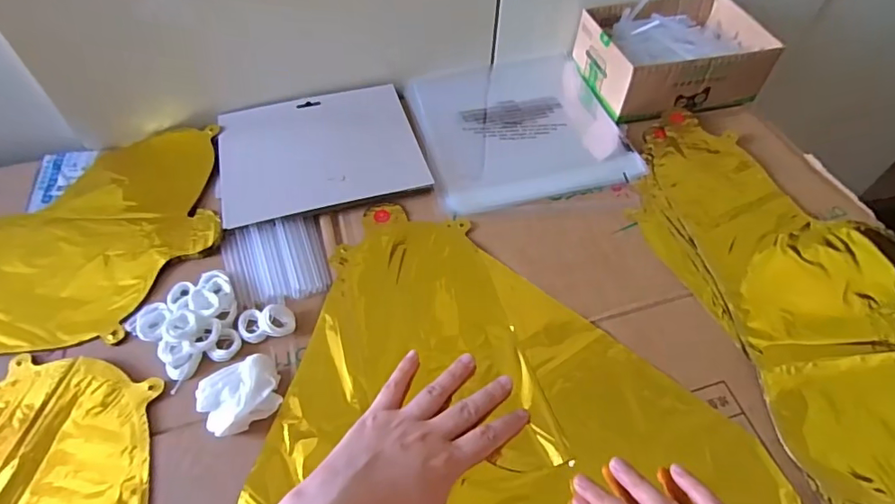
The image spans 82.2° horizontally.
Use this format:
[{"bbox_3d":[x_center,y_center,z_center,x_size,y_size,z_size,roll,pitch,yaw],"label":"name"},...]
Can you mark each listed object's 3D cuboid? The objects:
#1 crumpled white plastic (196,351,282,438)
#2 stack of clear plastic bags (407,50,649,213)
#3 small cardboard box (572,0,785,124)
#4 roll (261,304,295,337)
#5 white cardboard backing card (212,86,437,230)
[{"bbox_3d":[-0.146,0.101,0.363,0.053,0.022,0.044,-29,60,-21],"label":"crumpled white plastic"},{"bbox_3d":[0.075,-0.148,0.562,0.211,0.008,0.228,-11,55,-10],"label":"stack of clear plastic bags"},{"bbox_3d":[0.253,-0.231,0.590,0.189,0.062,0.147,-13,56,-12],"label":"small cardboard box"},{"bbox_3d":[-0.133,0.053,0.402,0.024,0.014,0.023,1,54,-2],"label":"roll"},{"bbox_3d":[-0.129,-0.104,0.519,0.191,0.011,0.155,-13,56,-11],"label":"white cardboard backing card"}]

